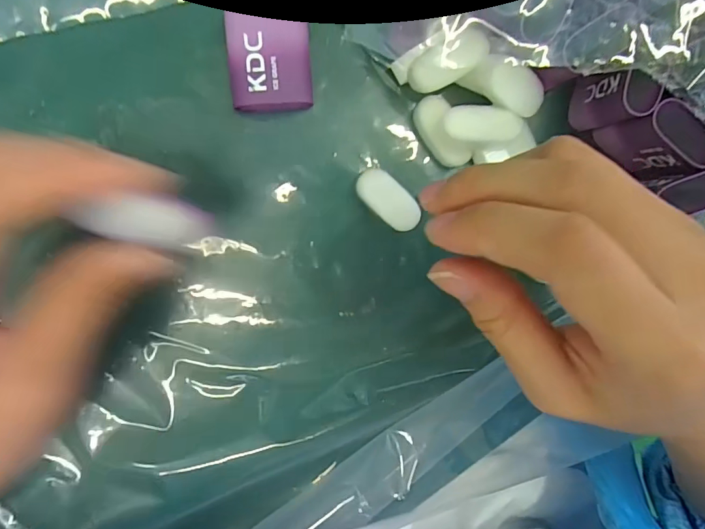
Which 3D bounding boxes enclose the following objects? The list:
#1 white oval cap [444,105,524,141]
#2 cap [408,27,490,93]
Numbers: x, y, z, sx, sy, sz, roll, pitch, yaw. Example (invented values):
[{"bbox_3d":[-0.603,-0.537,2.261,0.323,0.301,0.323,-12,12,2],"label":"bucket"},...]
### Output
[{"bbox_3d":[0.056,-0.060,0.198,0.031,0.010,0.016,1,97,-4],"label":"white oval cap"},{"bbox_3d":[0.039,-0.085,0.197,0.034,0.014,0.016,-32,98,0],"label":"cap"}]

